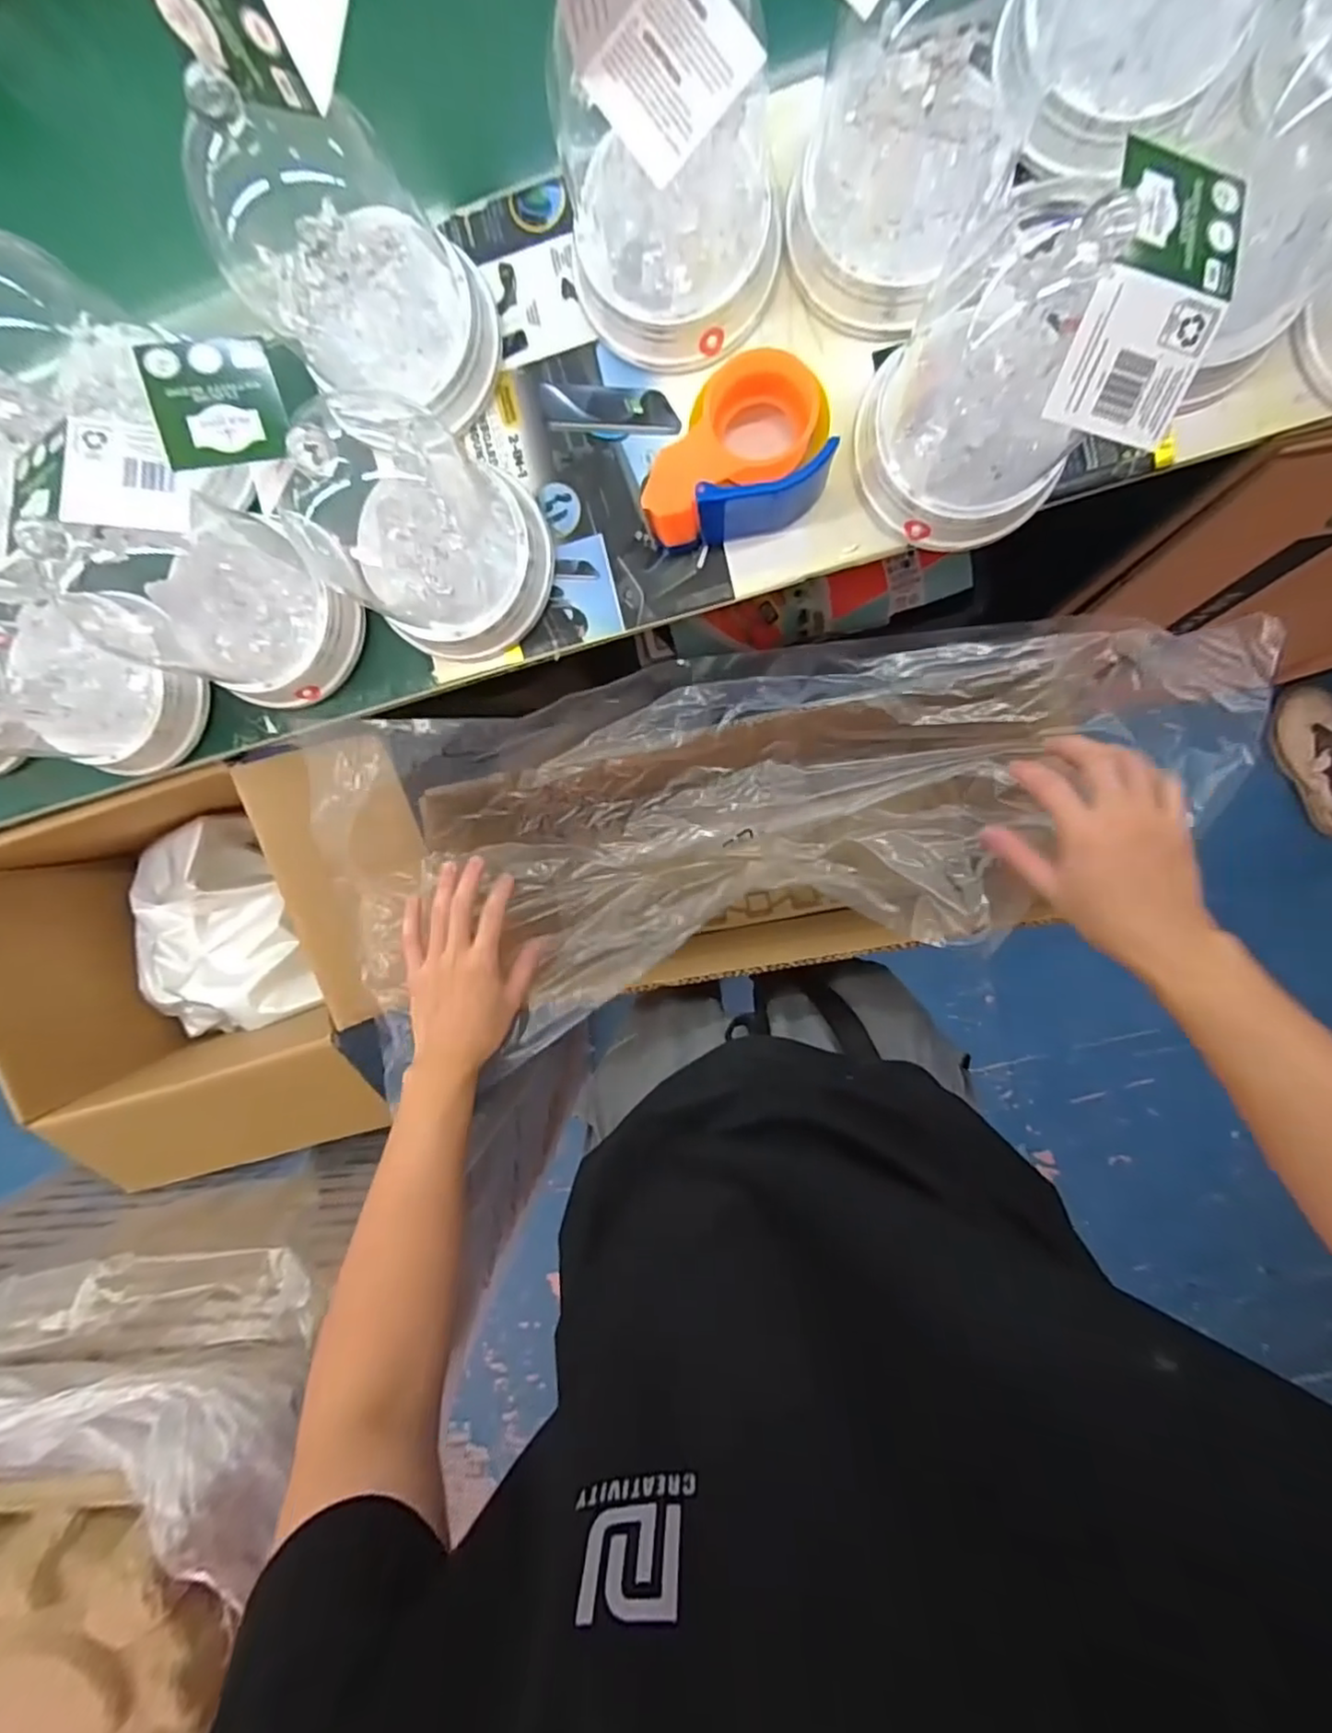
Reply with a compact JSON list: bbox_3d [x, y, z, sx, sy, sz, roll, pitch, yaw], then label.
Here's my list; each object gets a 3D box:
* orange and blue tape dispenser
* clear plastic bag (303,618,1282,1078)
[{"bbox_3d":[0.048,-0.308,0.484,0.141,0.073,0.101,-16,96,7],"label":"orange and blue tape dispenser"},{"bbox_3d":[0.063,-0.040,0.546,0.689,0.120,0.263,-13,96,10],"label":"clear plastic bag"}]

